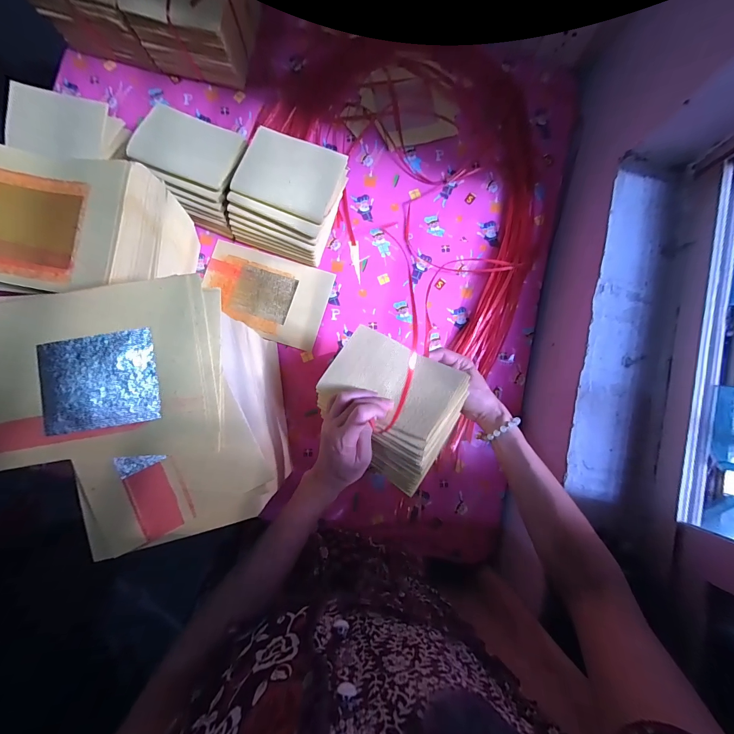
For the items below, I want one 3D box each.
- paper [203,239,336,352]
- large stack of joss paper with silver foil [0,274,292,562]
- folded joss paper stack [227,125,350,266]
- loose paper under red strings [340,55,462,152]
[{"bbox_3d":[-0.186,-0.131,0.614,0.223,0.007,0.150,16,82,-3],"label":"paper"},{"bbox_3d":[-0.249,0.051,0.439,0.246,0.246,0.244,-11,89,-4],"label":"large stack of joss paper with silver foil"},{"bbox_3d":[-0.130,-0.286,0.578,0.159,0.104,0.168,20,87,-2],"label":"folded joss paper stack"},{"bbox_3d":[0.071,-0.505,0.643,0.223,0.023,0.151,-15,89,-4],"label":"loose paper under red strings"}]

